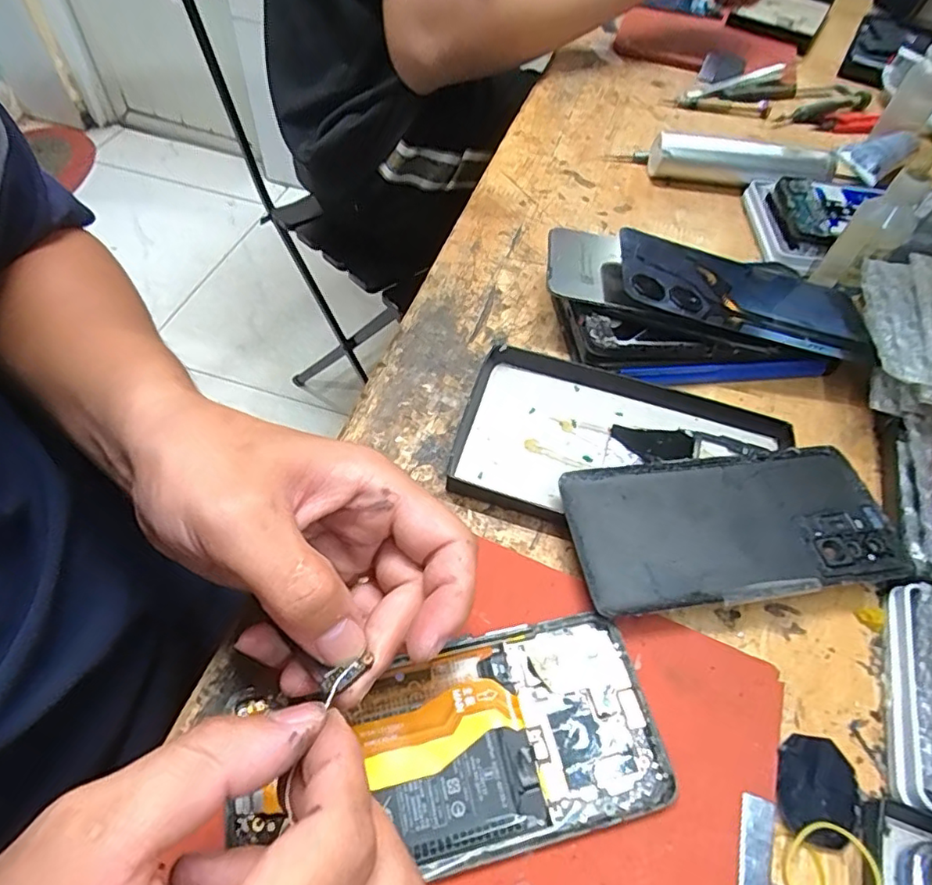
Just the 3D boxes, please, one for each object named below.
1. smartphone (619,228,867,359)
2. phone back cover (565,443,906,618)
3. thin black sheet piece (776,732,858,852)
[{"bbox_3d":[0.171,-0.095,0.361,0.154,0.012,0.087,12,55,-7],"label":"smartphone"},{"bbox_3d":[0.126,0.040,0.278,0.154,0.012,0.074,-4,56,-8],"label":"phone back cover"},{"bbox_3d":[0.138,0.135,0.225,0.031,0.006,0.036,11,61,-2],"label":"thin black sheet piece"}]

